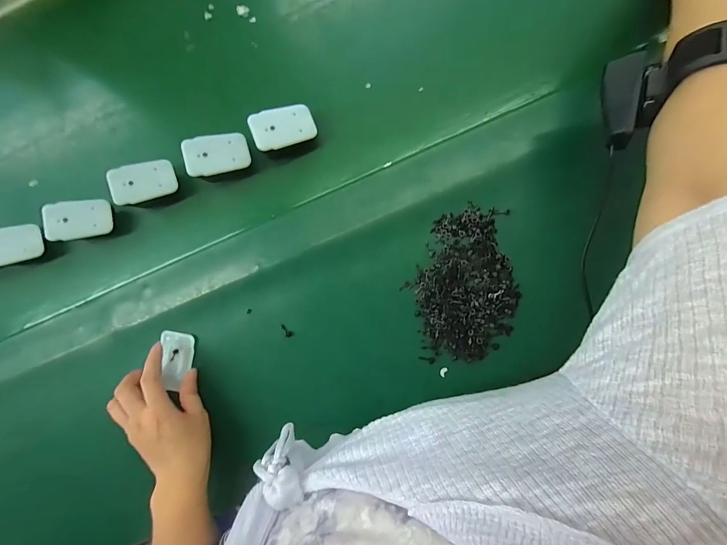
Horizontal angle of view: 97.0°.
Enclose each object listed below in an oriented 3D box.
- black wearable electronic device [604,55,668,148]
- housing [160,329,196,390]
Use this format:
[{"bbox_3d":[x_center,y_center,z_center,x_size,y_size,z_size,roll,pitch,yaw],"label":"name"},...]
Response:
[{"bbox_3d":[0.222,-0.144,0.273,0.024,0.028,0.072,4,87,-32],"label":"black wearable electronic device"},{"bbox_3d":[-0.220,0.104,0.380,0.034,0.009,0.067,2,88,5],"label":"housing"}]

